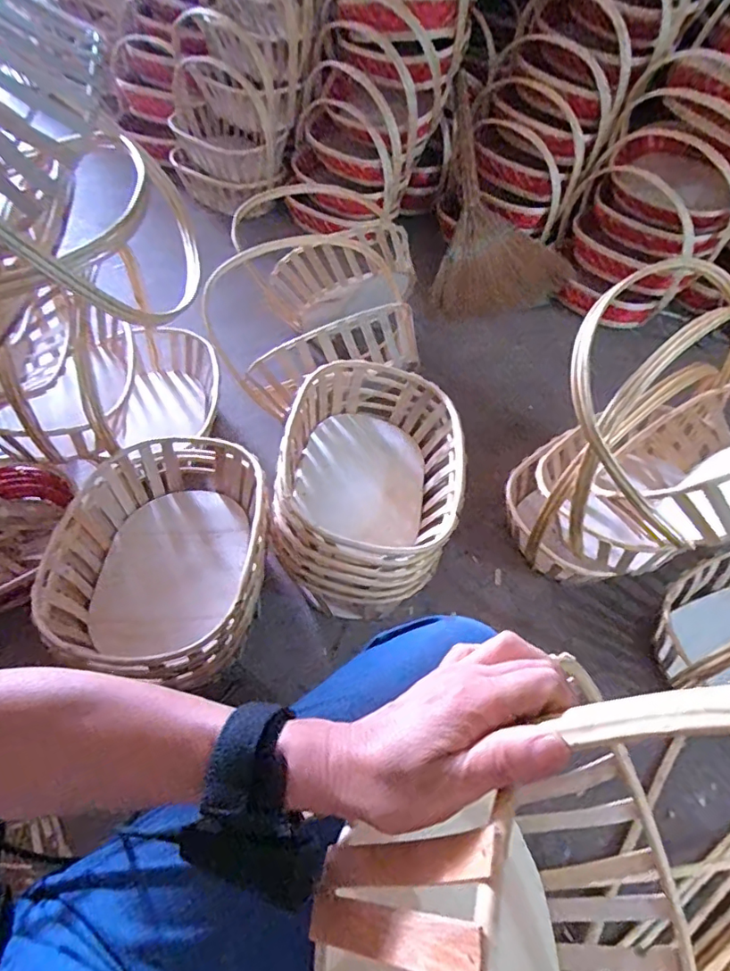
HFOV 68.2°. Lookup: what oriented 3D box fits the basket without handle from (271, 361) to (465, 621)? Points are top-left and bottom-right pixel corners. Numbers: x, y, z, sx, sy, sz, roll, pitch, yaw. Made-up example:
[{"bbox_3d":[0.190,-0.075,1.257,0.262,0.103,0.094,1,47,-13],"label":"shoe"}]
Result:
[{"bbox_3d":[0.016,-0.029,0.940,0.291,0.164,0.431,12,52,3],"label":"basket without handle"}]

